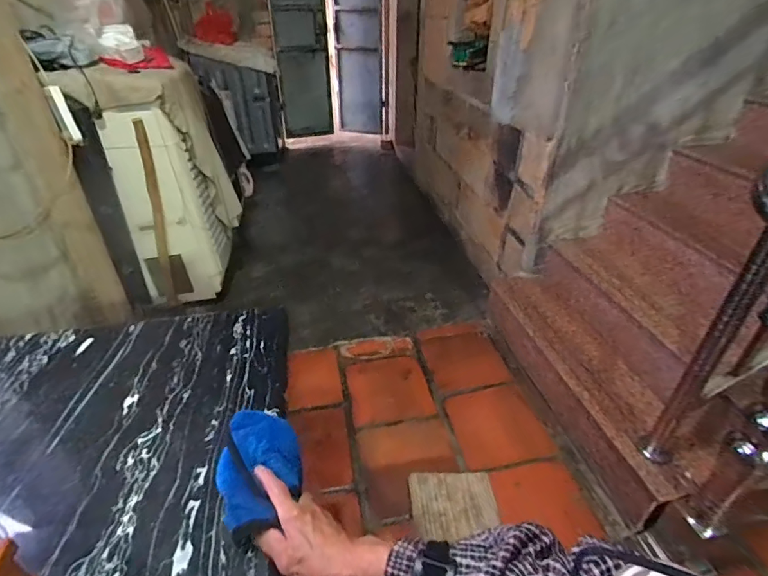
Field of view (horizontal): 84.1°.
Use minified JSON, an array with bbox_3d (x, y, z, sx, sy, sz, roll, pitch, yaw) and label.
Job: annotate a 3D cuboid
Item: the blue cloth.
[{"bbox_3d":[-0.140,0.206,0.489,0.090,0.048,0.141,-11,35,-17],"label":"blue cloth"}]

